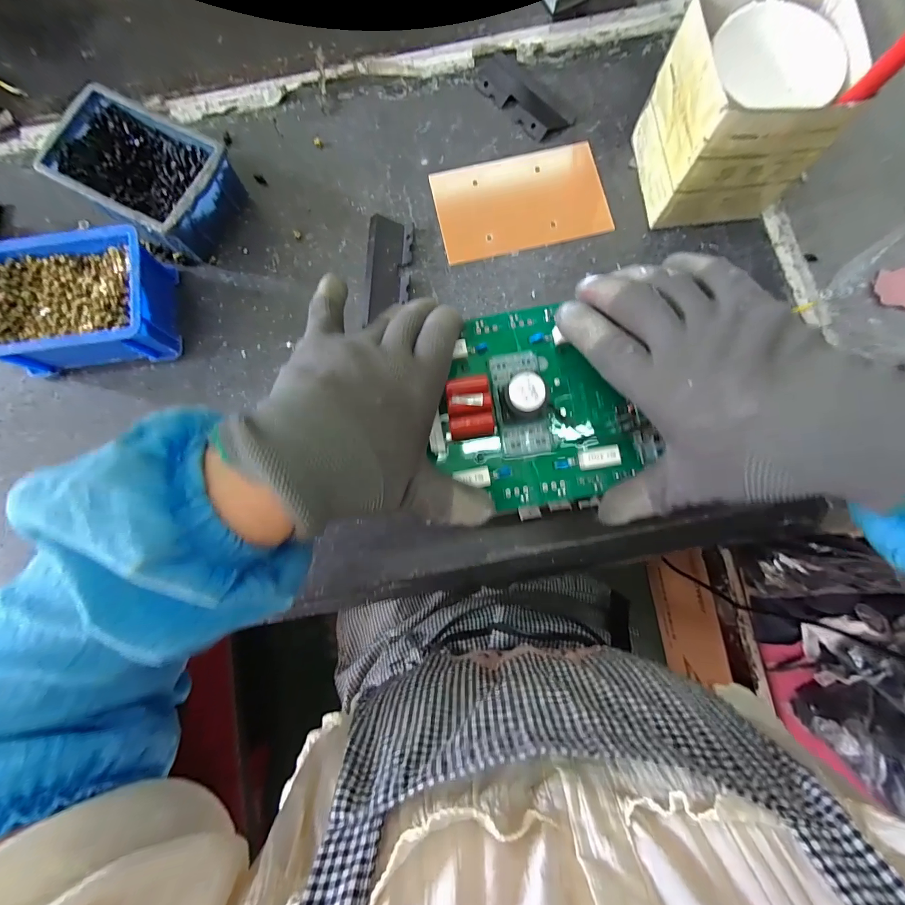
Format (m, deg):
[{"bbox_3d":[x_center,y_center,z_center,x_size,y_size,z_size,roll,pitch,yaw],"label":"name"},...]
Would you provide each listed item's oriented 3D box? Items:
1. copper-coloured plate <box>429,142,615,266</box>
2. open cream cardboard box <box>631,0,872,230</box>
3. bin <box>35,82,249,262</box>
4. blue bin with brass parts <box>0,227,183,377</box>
[{"bbox_3d":[0.066,-0.245,0.376,0.161,0.004,0.101,-12,80,-1],"label":"copper-coloured plate"},{"bbox_3d":[0.232,-0.276,0.322,0.114,0.108,0.115,-7,80,-1],"label":"open cream cardboard box"},{"bbox_3d":[-0.274,-0.247,0.351,0.148,0.053,0.097,29,81,6],"label":"bin"},{"bbox_3d":[-0.321,-0.125,0.334,0.152,0.053,0.108,-4,80,0],"label":"blue bin with brass parts"}]

